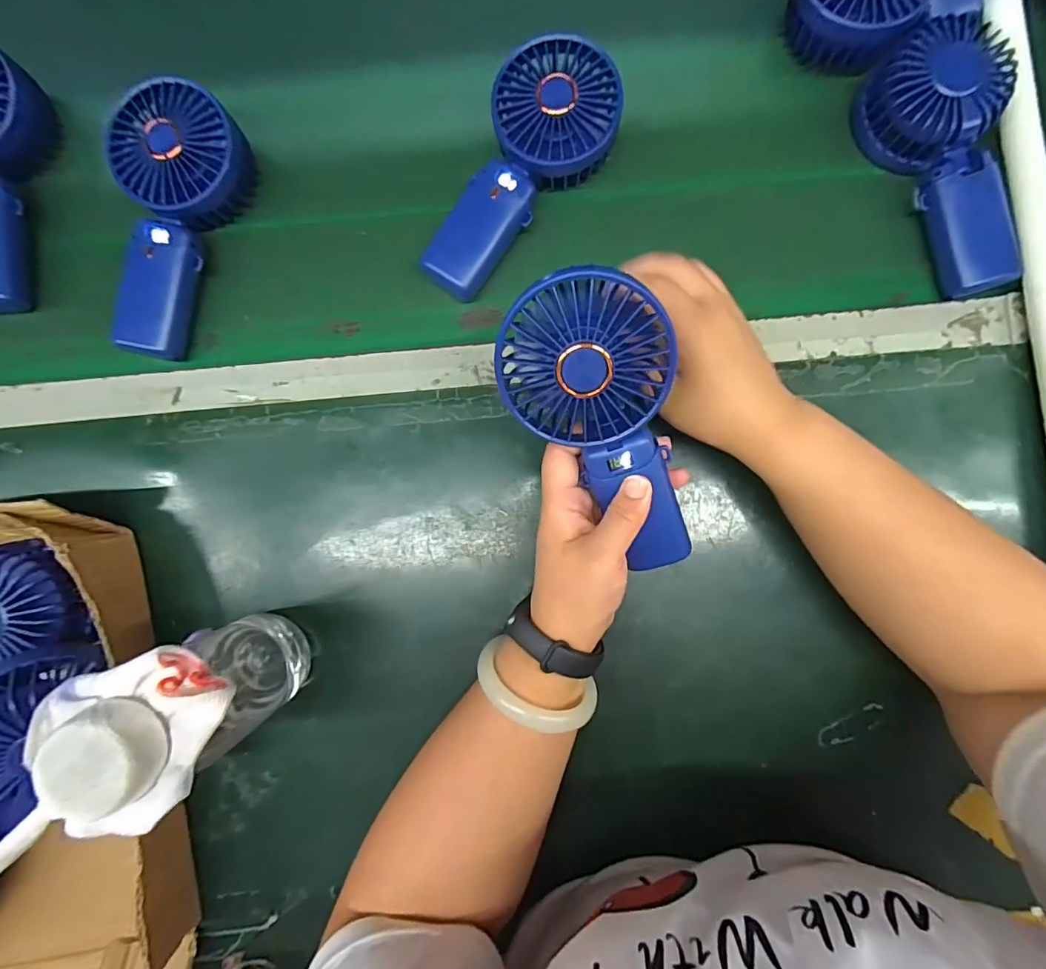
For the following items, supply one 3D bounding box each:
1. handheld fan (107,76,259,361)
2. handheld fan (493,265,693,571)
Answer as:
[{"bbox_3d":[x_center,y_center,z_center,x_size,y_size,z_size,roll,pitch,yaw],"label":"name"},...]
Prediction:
[{"bbox_3d":[-0.246,-0.184,0.352,0.080,0.041,0.179,5,86,3],"label":"handheld fan"},{"bbox_3d":[0.053,-0.024,0.269,0.085,0.045,0.181,-28,114,2],"label":"handheld fan"}]

